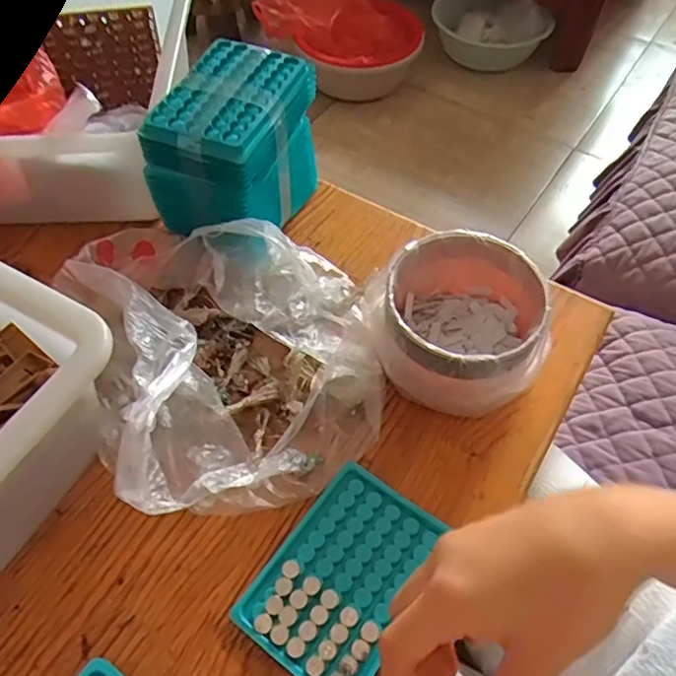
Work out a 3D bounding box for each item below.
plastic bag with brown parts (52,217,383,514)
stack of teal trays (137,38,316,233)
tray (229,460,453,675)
[{"bbox_3d":[-0.082,0.003,0.443,0.220,0.098,0.234,-11,57,-9],"label":"plastic bag with brown parts"},{"bbox_3d":[-0.087,-0.162,0.515,0.092,0.118,0.134,21,58,12],"label":"stack of teal trays"},{"bbox_3d":[0.005,0.156,0.394,0.092,0.007,0.132,31,60,18],"label":"tray"}]

